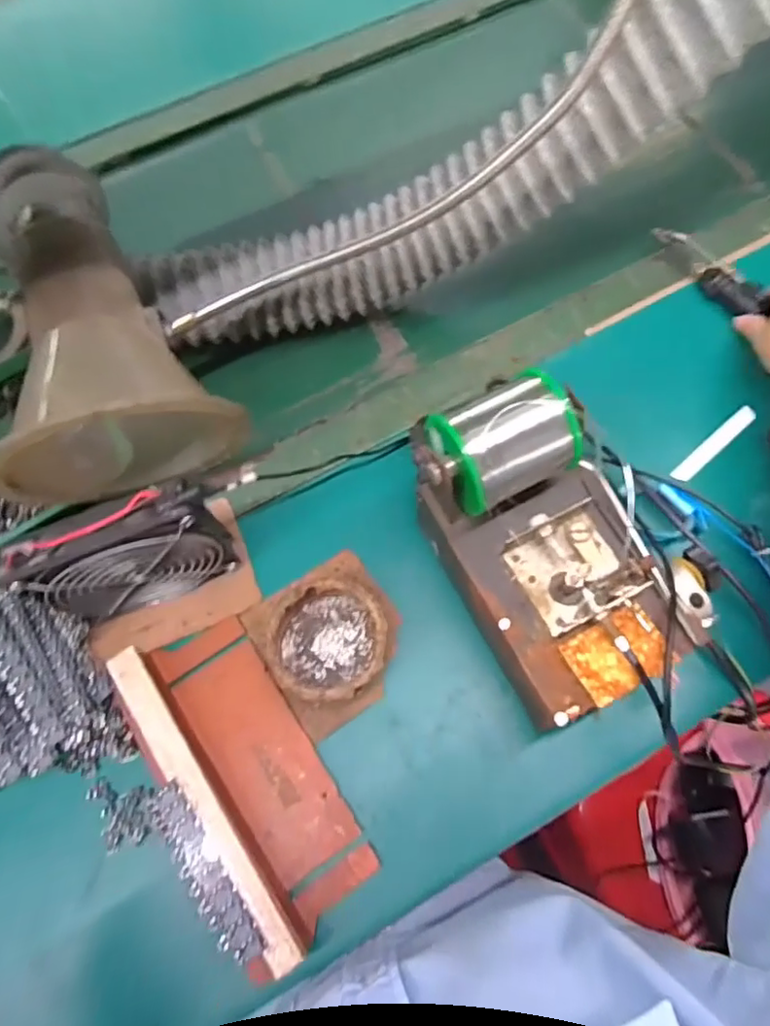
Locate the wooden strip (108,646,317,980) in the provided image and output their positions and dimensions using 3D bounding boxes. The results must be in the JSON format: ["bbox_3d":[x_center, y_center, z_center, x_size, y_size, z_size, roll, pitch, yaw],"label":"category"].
[{"bbox_3d":[-0.116,0.183,0.388,0.021,0.044,0.215,-36,72,-11],"label":"wooden strip"}]

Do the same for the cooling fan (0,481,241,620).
[{"bbox_3d":[-0.168,0.031,0.404,0.120,0.126,0.034,-21,70,-6],"label":"cooling fan"}]

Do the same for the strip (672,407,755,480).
[{"bbox_3d":[0.268,-0.056,0.484,0.090,0.006,0.014,-39,72,-12],"label":"strip"}]

